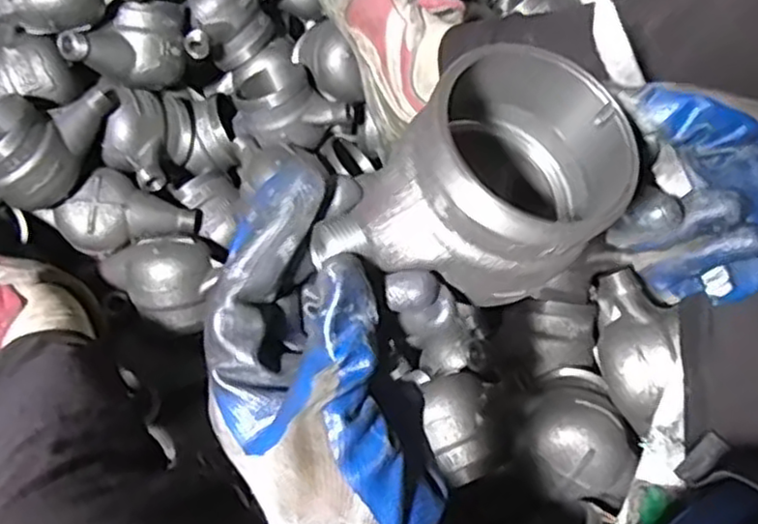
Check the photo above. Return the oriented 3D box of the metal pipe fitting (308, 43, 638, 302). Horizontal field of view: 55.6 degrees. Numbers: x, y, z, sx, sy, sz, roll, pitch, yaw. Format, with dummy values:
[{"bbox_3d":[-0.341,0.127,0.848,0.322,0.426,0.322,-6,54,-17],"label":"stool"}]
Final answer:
[{"bbox_3d":[0.042,-0.025,0.266,0.073,0.067,0.108,43,80,10],"label":"metal pipe fitting"}]

